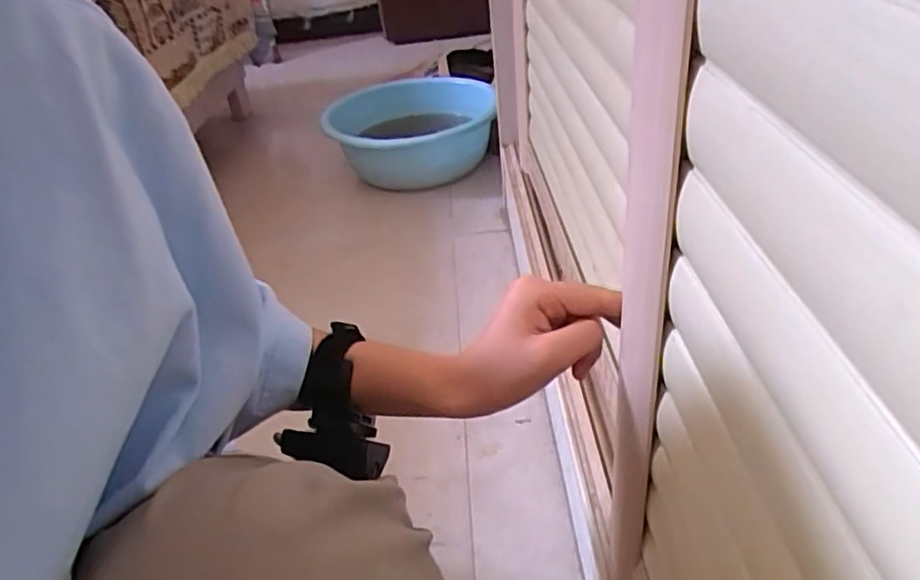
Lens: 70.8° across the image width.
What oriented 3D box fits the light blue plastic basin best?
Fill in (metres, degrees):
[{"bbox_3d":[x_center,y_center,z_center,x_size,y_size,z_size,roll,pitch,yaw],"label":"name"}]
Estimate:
[{"bbox_3d":[-0.102,-0.350,1.387,0.352,0.142,0.393,-8,36,-2],"label":"light blue plastic basin"}]

